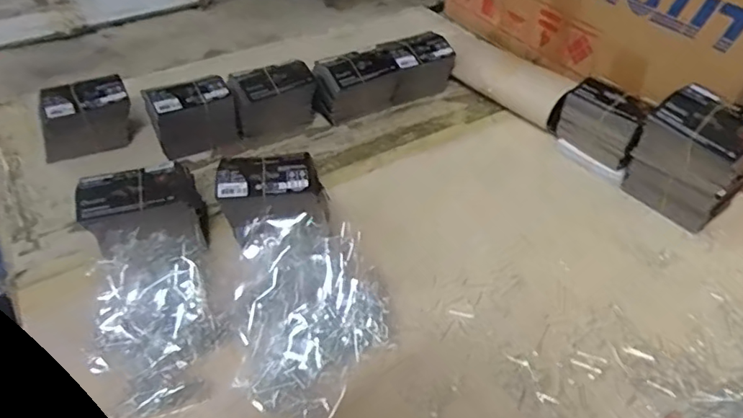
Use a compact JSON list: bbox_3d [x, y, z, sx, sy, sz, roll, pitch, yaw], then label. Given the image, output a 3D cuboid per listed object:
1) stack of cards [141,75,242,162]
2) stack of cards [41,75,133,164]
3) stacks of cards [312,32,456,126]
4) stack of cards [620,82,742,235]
[{"bbox_3d":[-0.234,-0.118,0.711,0.107,0.083,0.050,-20,48,-20],"label":"stack of cards"},{"bbox_3d":[-0.374,-0.118,0.709,0.116,0.080,0.057,-19,48,-19],"label":"stack of cards"},{"bbox_3d":[0.015,-0.193,0.797,0.229,0.077,0.071,-21,48,-20],"label":"stacks of cards"},{"bbox_3d":[0.357,-0.052,0.606,0.074,0.139,0.110,-25,50,-24],"label":"stack of cards"}]

